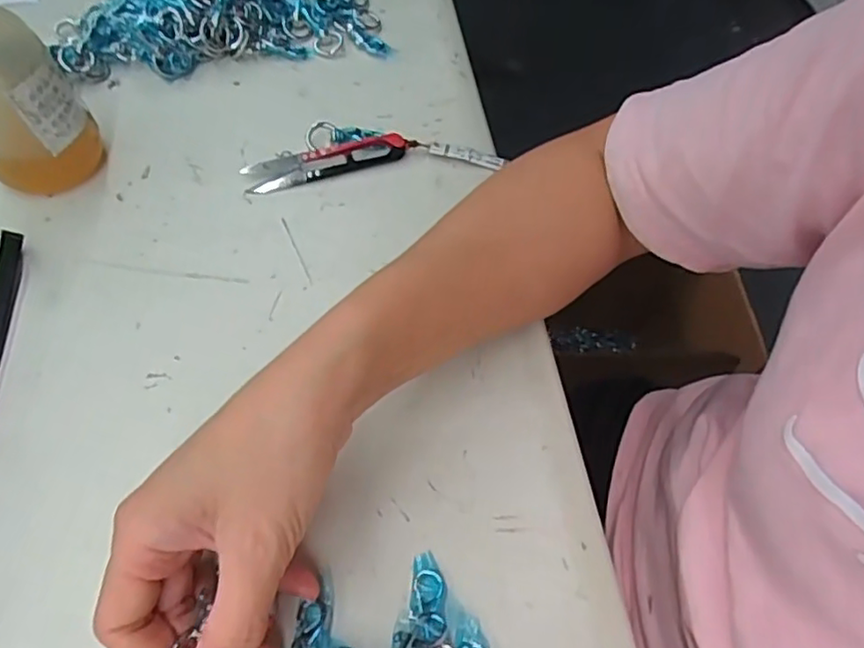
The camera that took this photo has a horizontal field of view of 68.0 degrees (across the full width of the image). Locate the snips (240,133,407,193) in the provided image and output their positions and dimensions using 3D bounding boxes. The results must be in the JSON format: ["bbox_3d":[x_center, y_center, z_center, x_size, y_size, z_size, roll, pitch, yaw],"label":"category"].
[{"bbox_3d":[-0.069,-0.107,0.417,0.105,0.006,0.025,-15,75,-6],"label":"snips"}]

